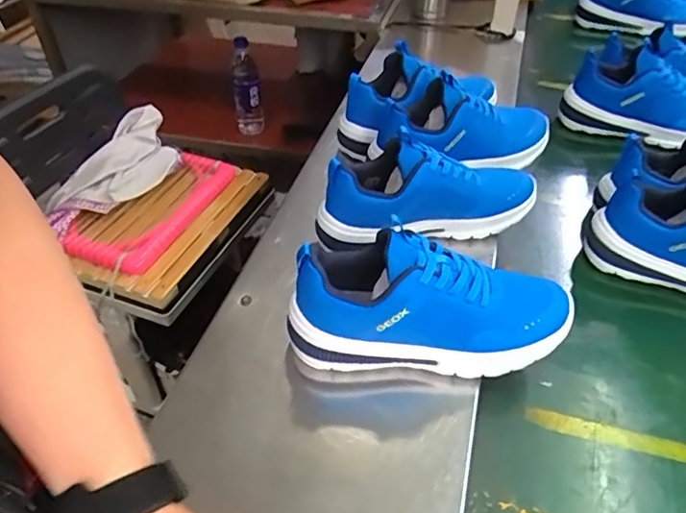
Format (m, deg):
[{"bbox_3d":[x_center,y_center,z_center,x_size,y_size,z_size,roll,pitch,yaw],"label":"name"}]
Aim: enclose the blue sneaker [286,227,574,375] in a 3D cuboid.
[{"bbox_3d":[0.080,0.042,0.501,0.250,0.114,0.094,8,44,3],"label":"blue sneaker"}]

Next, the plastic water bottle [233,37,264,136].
[{"bbox_3d":[-0.225,-0.380,1.314,0.063,0.229,0.071,-7,45,-7],"label":"plastic water bottle"}]

